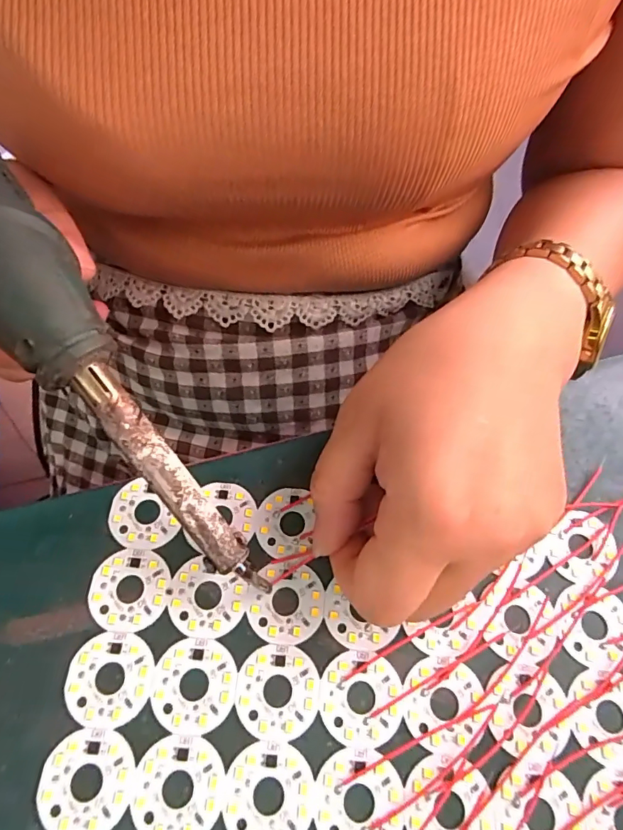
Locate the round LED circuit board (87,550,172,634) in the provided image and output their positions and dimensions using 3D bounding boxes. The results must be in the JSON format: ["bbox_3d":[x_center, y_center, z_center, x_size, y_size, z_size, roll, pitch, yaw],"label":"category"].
[{"bbox_3d":[-0.072,0.068,0.182,0.030,0.004,0.030,1,64,-2],"label":"round LED circuit board"}]

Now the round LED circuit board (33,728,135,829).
[{"bbox_3d":[-0.076,0.124,0.155,0.030,0.004,0.030,1,64,-2],"label":"round LED circuit board"}]

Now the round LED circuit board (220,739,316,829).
[{"bbox_3d":[-0.015,0.129,0.156,0.031,0.004,0.030,1,64,-2],"label":"round LED circuit board"}]

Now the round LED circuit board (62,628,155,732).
[{"bbox_3d":[-0.074,0.096,0.169,0.030,0.004,0.030,1,64,-2],"label":"round LED circuit board"}]

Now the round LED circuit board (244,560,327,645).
[{"bbox_3d":[-0.010,0.074,0.183,0.029,0.004,0.030,1,64,-2],"label":"round LED circuit board"}]

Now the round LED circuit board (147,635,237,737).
[{"bbox_3d":[-0.043,0.099,0.169,0.030,0.004,0.030,1,64,-2],"label":"round LED circuit board"}]

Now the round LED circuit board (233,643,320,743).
[{"bbox_3d":[-0.012,0.101,0.169,0.030,0.004,0.030,1,64,-2],"label":"round LED circuit board"}]

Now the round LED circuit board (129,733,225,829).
[{"bbox_3d":[-0.045,0.126,0.156,0.030,0.004,0.030,1,64,-2],"label":"round LED circuit board"}]

